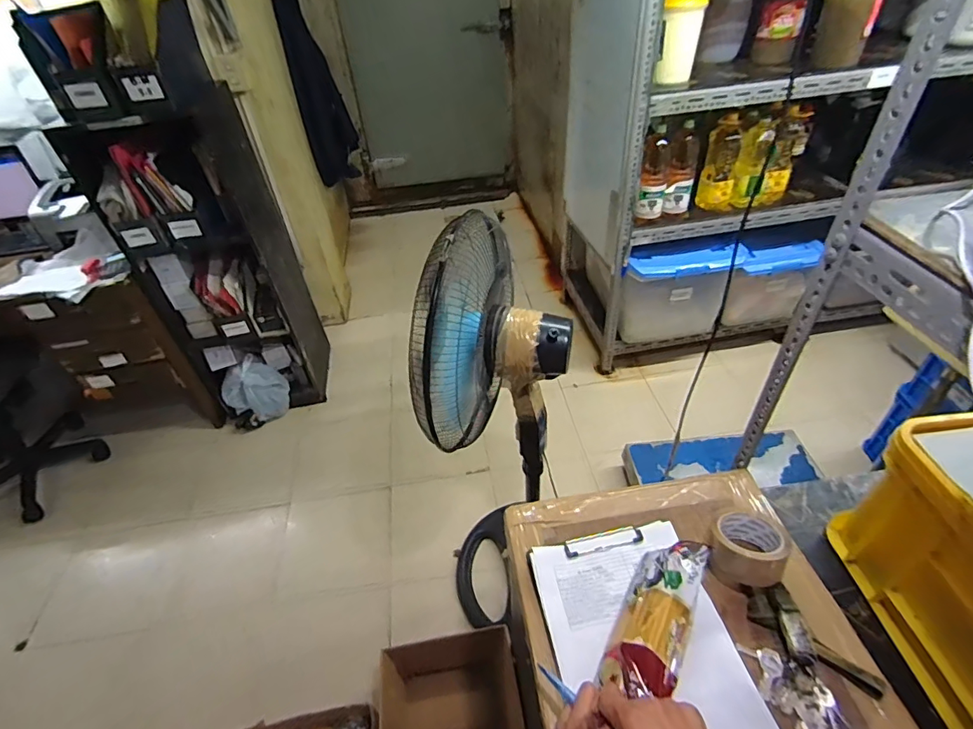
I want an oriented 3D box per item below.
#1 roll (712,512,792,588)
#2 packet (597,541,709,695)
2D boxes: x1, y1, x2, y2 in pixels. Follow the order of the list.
[{"bbox_3d":[0.368,0.254,0.667,0.092,0.060,0.089,-3,42,3],"label":"roll"},{"bbox_3d":[0.215,0.315,0.605,0.081,0.069,0.194,19,47,25],"label":"packet"}]

